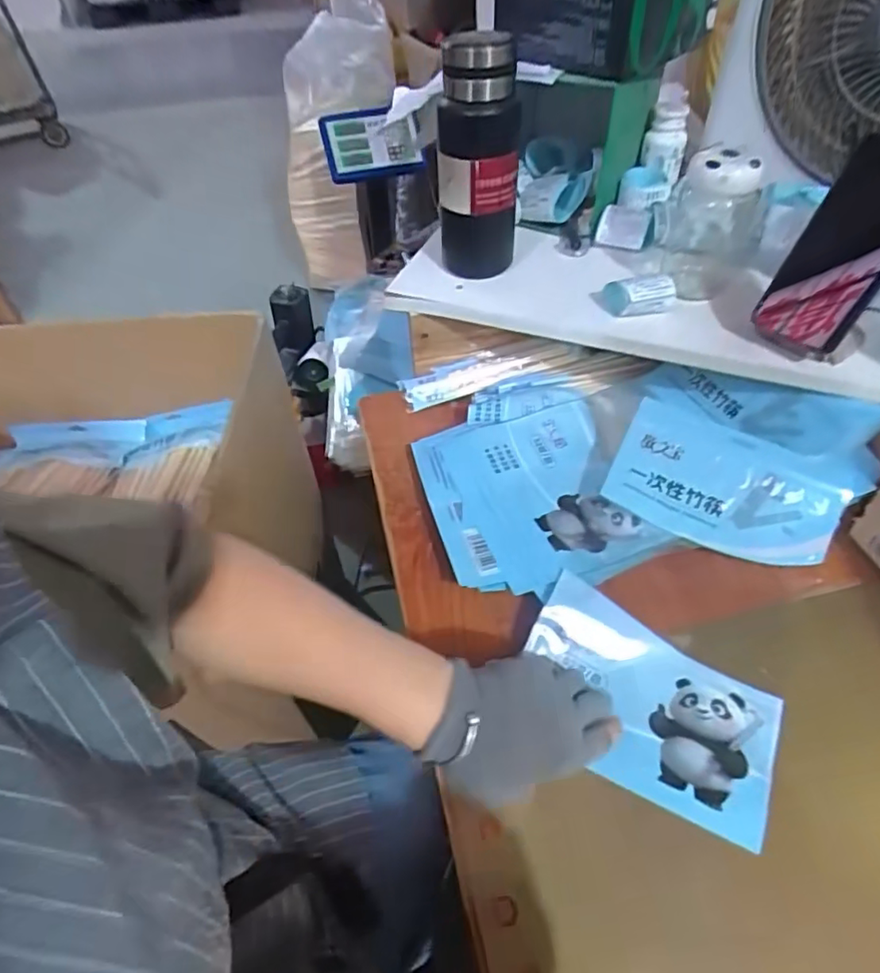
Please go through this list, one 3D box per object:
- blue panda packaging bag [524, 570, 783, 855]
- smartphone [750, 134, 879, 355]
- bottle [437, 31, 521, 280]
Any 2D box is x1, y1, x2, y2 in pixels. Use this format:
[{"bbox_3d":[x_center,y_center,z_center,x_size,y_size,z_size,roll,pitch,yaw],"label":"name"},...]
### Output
[{"bbox_3d":[0.158,0.164,0.448,0.192,0.028,0.122,24,55,21],"label":"blue panda packaging bag"},{"bbox_3d":[0.346,-0.201,0.495,0.075,0.160,0.017,35,42,21],"label":"smartphone"},{"bbox_3d":[0.039,-0.325,0.597,0.083,0.216,0.077,-2,50,1],"label":"bottle"}]

